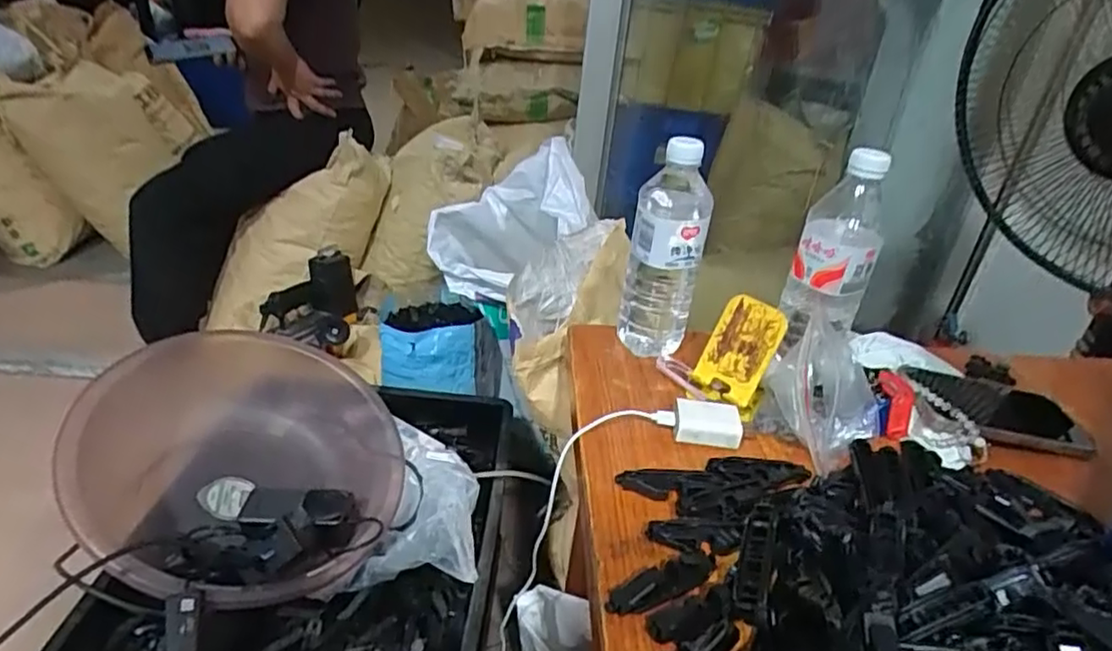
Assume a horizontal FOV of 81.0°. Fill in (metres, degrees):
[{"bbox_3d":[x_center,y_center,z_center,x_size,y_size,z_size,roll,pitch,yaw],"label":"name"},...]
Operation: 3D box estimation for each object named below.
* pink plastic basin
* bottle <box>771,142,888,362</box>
[{"bbox_3d":[-0.383,0.168,0.801,0.366,0.170,0.399,1,30,-9],"label":"pink plastic basin"},{"bbox_3d":[0.248,-0.055,0.581,0.065,0.188,0.078,9,29,5],"label":"bottle"}]

